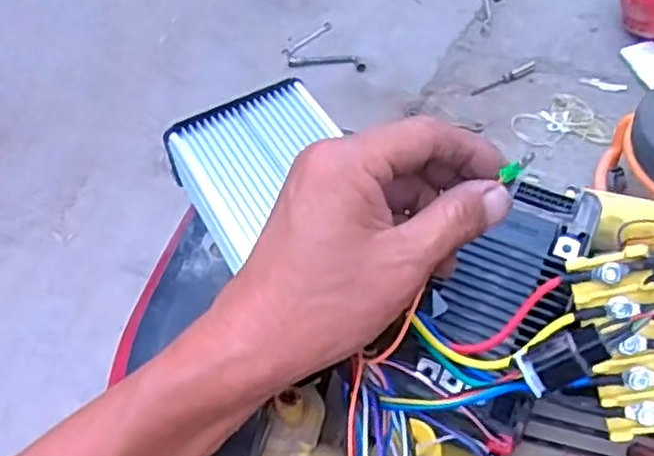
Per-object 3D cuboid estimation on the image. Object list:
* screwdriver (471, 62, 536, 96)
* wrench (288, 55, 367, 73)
[{"bbox_3d":[0.376,-0.315,1.453,0.161,0.018,0.025,-24,53,-16],"label":"screwdriver"},{"bbox_3d":[0.001,-0.367,1.508,0.166,0.013,0.058,0,50,3],"label":"wrench"}]

